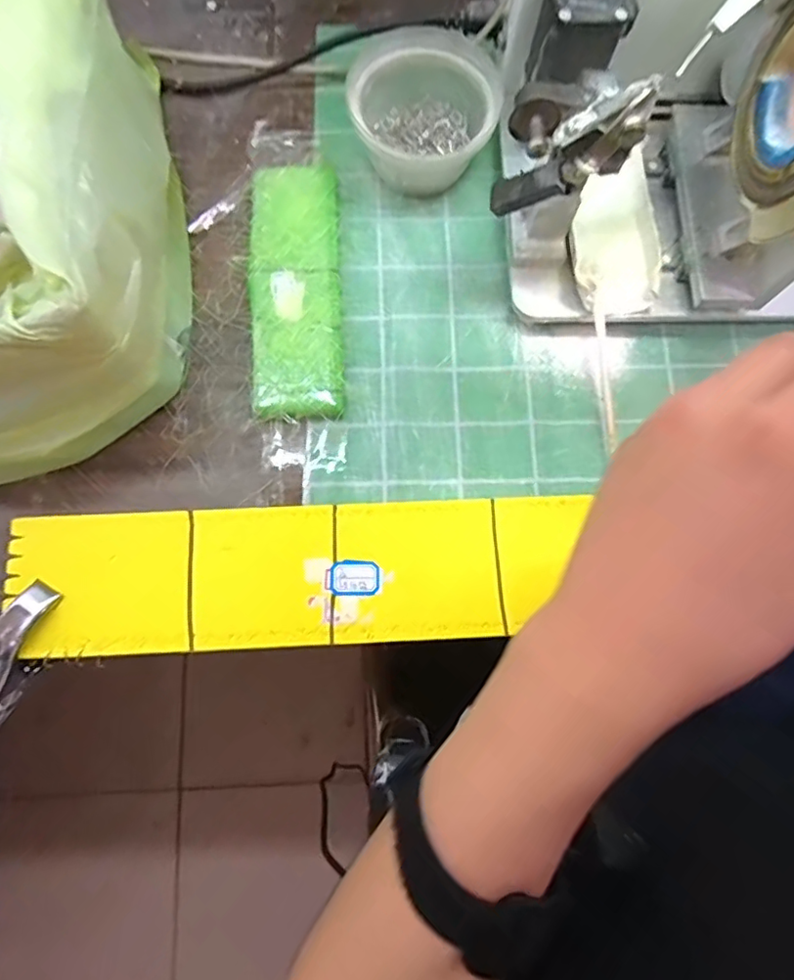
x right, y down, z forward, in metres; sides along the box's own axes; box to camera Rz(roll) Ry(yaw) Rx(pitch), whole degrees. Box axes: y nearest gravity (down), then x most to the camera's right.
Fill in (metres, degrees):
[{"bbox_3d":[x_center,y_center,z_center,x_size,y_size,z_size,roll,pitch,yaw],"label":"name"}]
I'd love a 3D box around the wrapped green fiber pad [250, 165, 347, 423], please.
[{"bbox_3d":[-0.067,-0.135,0.384,0.057,0.014,0.184,-2,76,-2],"label":"wrapped green fiber pad"}]

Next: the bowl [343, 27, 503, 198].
[{"bbox_3d":[0.017,-0.252,0.394,0.095,0.054,0.099,0,76,-2],"label":"bowl"}]

